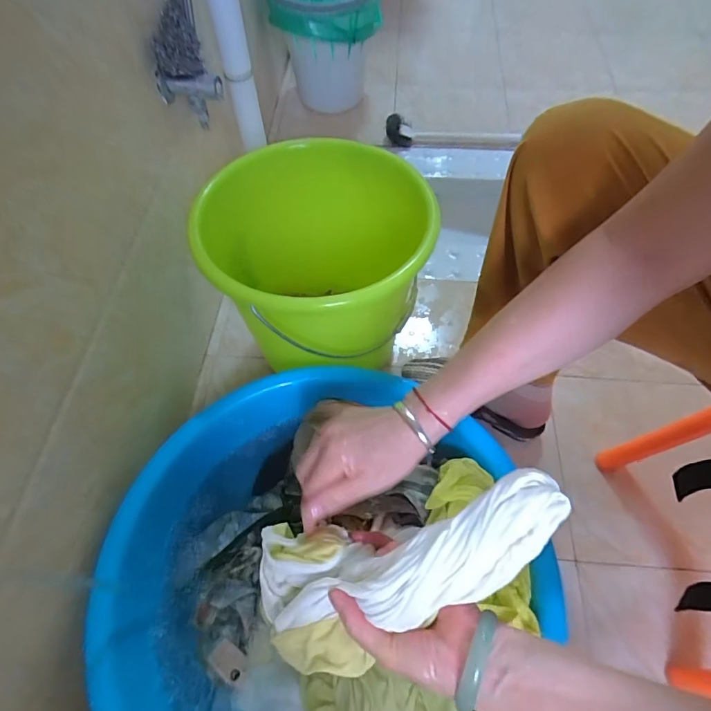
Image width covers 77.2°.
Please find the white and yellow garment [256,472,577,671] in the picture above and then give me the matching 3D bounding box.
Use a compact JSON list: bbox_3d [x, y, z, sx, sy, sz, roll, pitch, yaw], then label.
[{"bbox_3d":[0.029,0.163,0.351,0.268,0.042,0.109,-28,60,20],"label":"white and yellow garment"}]

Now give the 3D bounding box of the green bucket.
[{"bbox_3d":[-0.060,-0.110,0.667,0.268,0.288,0.273,-1,61,1],"label":"green bucket"}]

